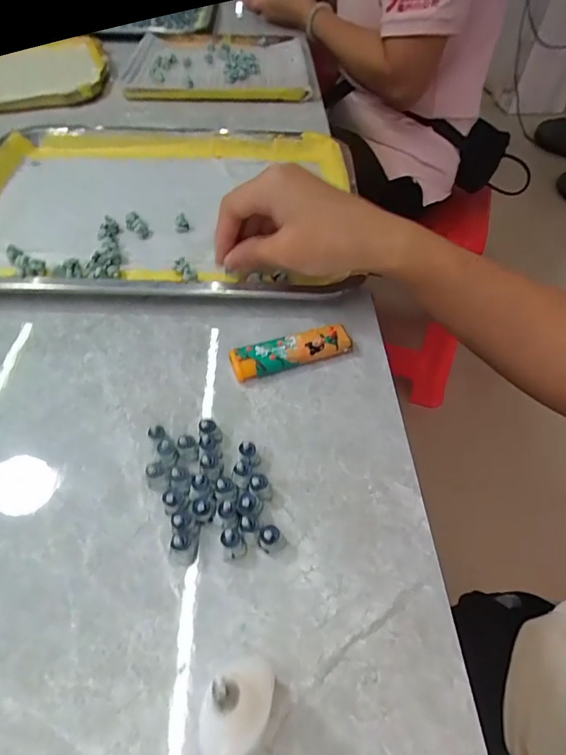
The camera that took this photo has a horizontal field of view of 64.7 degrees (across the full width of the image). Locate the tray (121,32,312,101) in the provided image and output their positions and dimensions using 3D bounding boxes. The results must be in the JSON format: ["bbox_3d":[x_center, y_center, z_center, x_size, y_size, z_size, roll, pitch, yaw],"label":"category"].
[{"bbox_3d":[-0.084,-0.419,0.596,0.222,0.016,0.236,-3,51,-5],"label":"tray"}]

